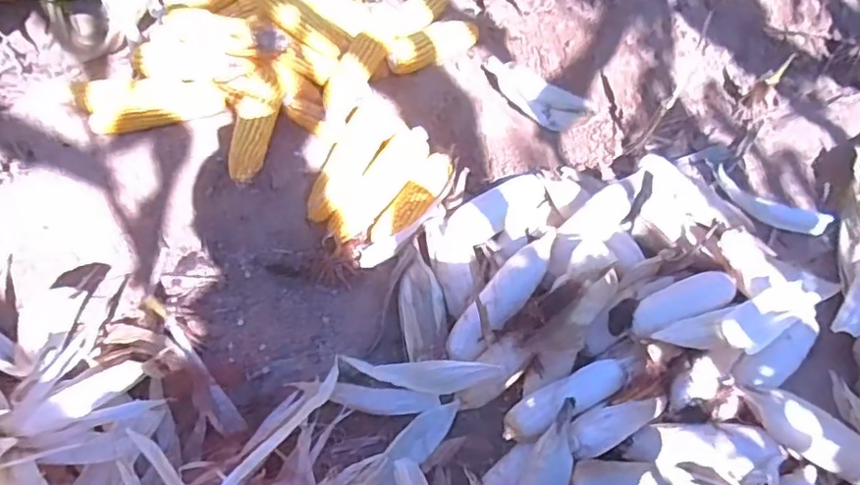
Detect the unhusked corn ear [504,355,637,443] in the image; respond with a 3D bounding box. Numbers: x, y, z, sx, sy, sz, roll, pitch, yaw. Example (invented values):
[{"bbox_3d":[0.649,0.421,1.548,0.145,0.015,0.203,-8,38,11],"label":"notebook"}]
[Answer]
[{"bbox_3d":[0.170,0.181,0.700,0.180,0.041,0.046,-22,63,-11],"label":"unhusked corn ear"}]

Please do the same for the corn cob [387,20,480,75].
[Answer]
[{"bbox_3d":[0.012,-0.315,0.939,0.183,0.044,0.057,-32,65,-30],"label":"corn cob"}]

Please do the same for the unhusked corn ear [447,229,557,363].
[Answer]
[{"bbox_3d":[0.103,0.064,0.779,0.053,0.044,0.221,36,68,19],"label":"unhusked corn ear"}]

